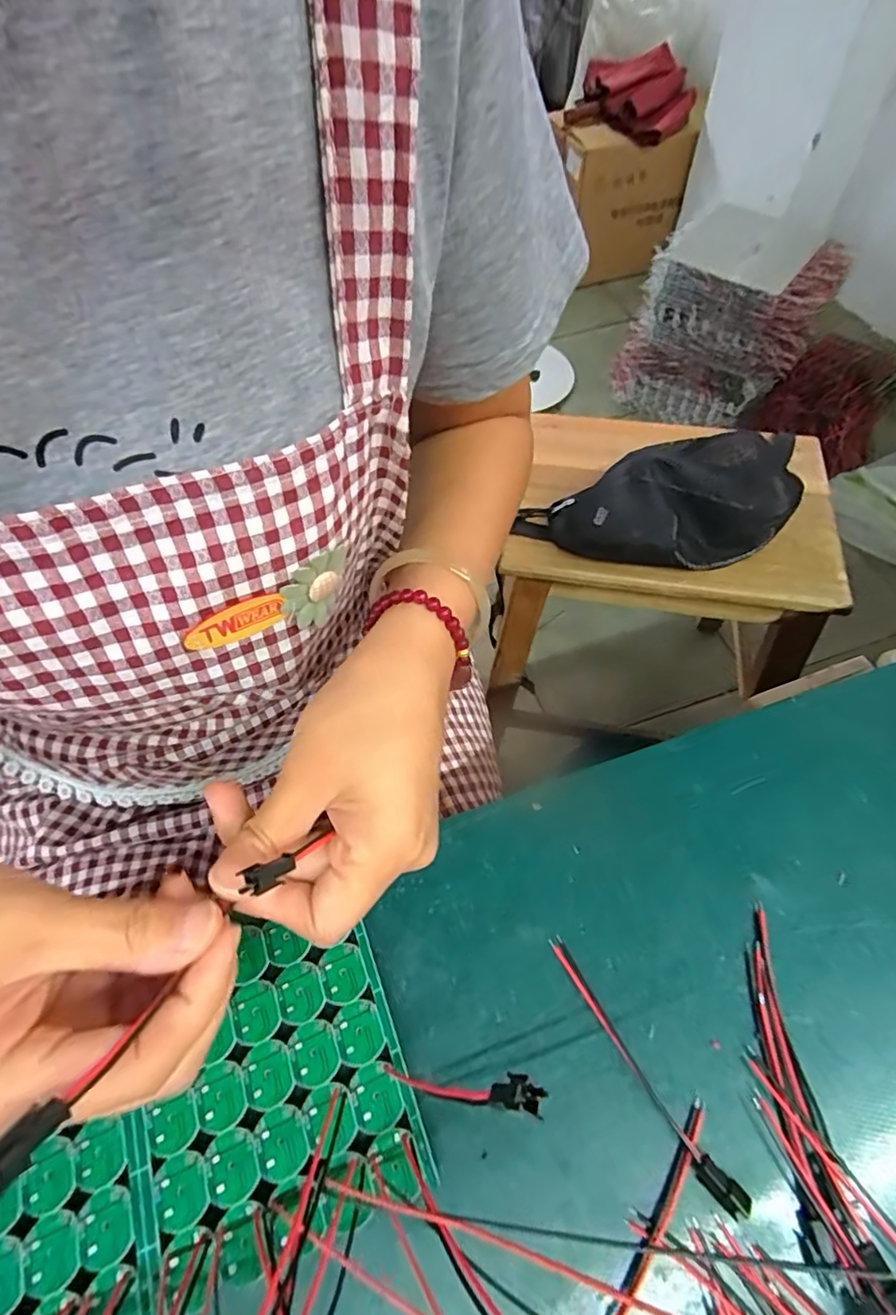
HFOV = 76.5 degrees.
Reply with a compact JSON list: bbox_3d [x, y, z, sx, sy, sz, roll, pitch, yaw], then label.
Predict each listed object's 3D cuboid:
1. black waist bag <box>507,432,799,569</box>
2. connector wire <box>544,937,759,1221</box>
[{"bbox_3d":[0.270,-0.172,0.616,0.323,0.061,0.139,-16,59,-7],"label":"black waist bag"},{"bbox_3d":[0.073,0.159,0.222,0.010,0.005,0.104,-32,63,-15],"label":"connector wire"}]

